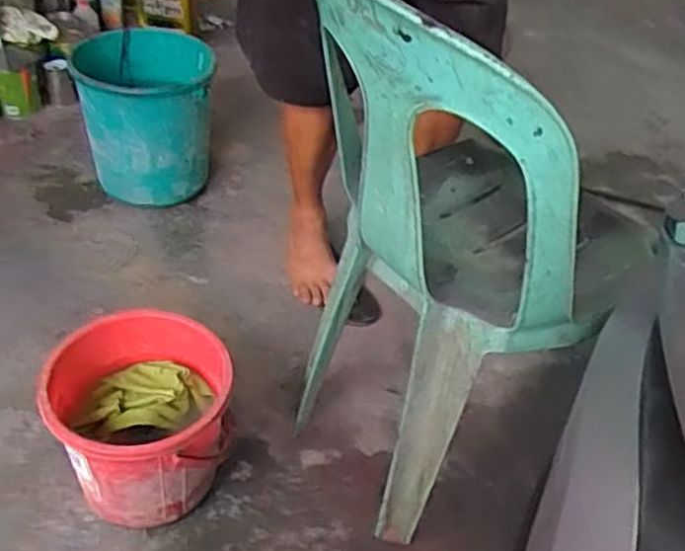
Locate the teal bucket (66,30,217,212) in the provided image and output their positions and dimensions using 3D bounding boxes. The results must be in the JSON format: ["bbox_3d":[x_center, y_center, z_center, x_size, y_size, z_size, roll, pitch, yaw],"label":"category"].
[{"bbox_3d":[-0.428,-0.347,1.609,0.285,0.279,0.284,-5,41,-13],"label":"teal bucket"}]

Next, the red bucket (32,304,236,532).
[{"bbox_3d":[-0.283,0.209,1.029,0.241,0.196,0.231,4,40,-3],"label":"red bucket"}]

